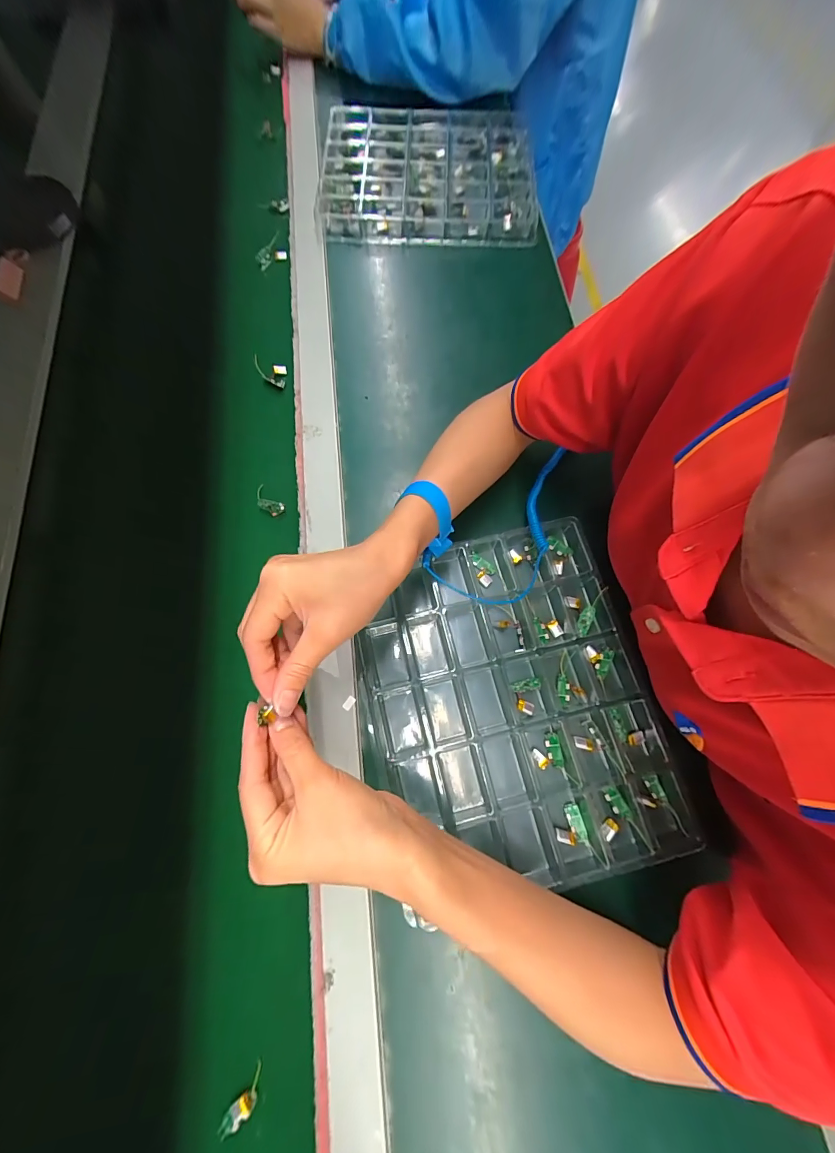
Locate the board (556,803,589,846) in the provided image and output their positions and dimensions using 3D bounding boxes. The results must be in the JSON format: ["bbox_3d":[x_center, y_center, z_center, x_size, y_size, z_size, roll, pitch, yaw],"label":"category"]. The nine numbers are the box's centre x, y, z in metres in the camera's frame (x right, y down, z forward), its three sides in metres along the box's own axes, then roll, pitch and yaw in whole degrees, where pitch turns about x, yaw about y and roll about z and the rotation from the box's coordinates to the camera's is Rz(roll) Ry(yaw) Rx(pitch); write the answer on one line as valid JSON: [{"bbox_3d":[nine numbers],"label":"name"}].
[{"bbox_3d":[0.126,0.204,0.330,0.027,0.011,0.028,-6,72,-3],"label":"board"}]

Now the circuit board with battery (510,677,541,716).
[{"bbox_3d":[0.100,0.107,0.361,0.025,0.006,0.030,-13,72,-5],"label":"circuit board with battery"}]

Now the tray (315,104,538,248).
[{"bbox_3d":[0.014,-0.599,0.594,0.301,0.046,0.287,4,72,1],"label":"tray"}]

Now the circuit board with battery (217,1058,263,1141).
[{"bbox_3d":[-0.126,0.386,0.294,0.014,0.010,0.043,34,74,10],"label":"circuit board with battery"}]

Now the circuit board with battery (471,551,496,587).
[{"bbox_3d":[0.067,-0.008,0.403,0.019,0.005,0.036,-11,72,-4],"label":"circuit board with battery"}]

